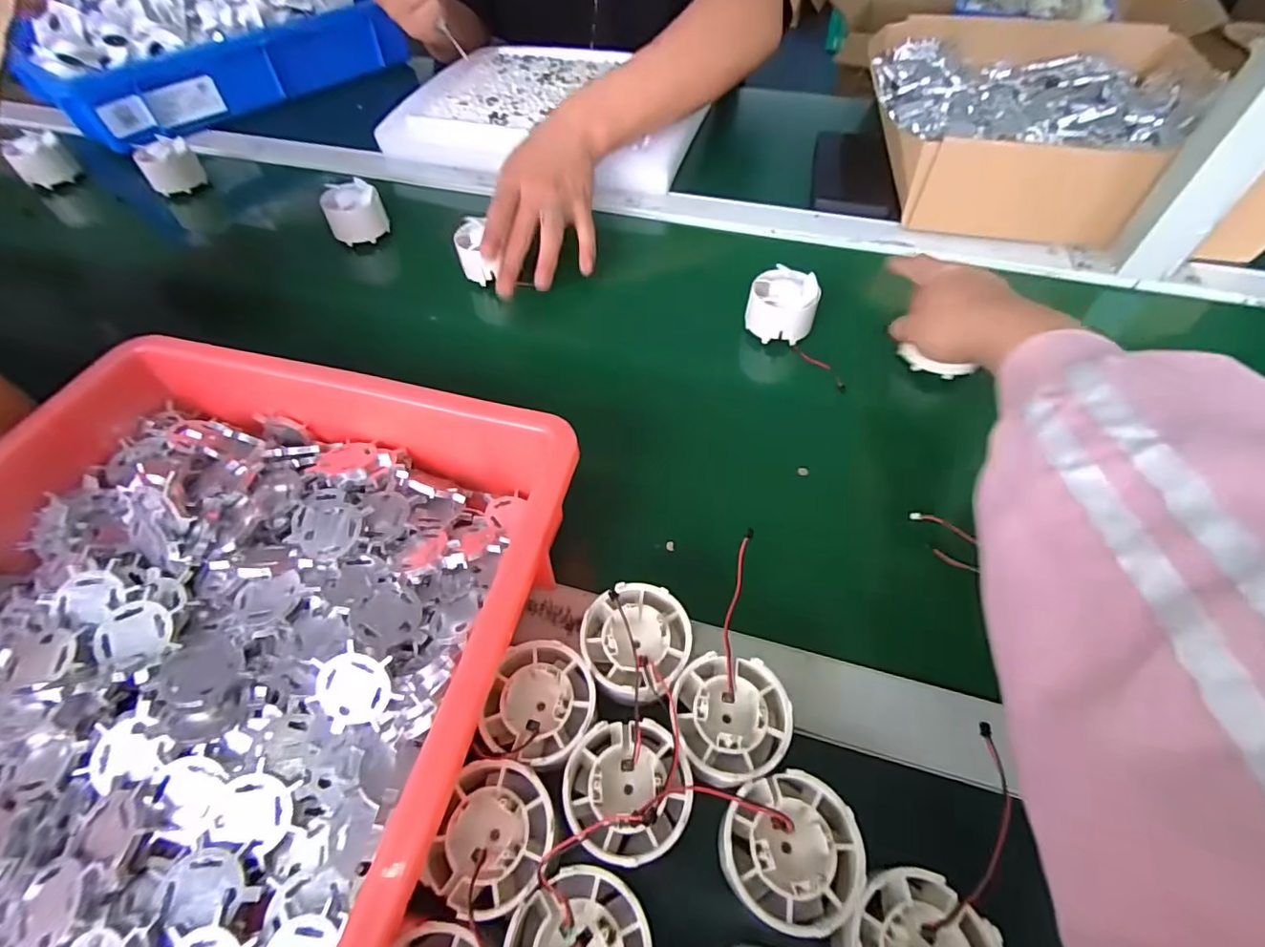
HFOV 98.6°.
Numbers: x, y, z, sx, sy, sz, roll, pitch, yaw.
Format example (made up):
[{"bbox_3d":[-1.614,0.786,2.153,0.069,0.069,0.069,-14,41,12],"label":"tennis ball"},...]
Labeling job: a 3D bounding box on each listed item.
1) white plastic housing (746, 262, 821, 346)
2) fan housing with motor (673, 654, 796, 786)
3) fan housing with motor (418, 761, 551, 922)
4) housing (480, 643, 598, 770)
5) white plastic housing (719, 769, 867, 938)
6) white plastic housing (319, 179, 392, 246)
[{"bbox_3d":[0.117,-0.129,0.429,0.051,0.044,0.044,7,55,6],"label":"white plastic housing"},{"bbox_3d":[0.044,0.109,0.242,0.048,0.018,0.050,0,54,1],"label":"fan housing with motor"},{"bbox_3d":[-0.054,0.146,0.219,0.045,0.023,0.049,0,54,1],"label":"fan housing with motor"},{"bbox_3d":[-0.040,0.105,0.248,0.046,0.021,0.050,14,55,11],"label":"housing"},{"bbox_3d":[0.062,0.147,0.213,0.053,0.016,0.049,0,54,1],"label":"white plastic housing"},{"bbox_3d":[-0.260,-0.245,0.510,0.050,0.039,0.042,-23,57,-15],"label":"white plastic housing"}]

